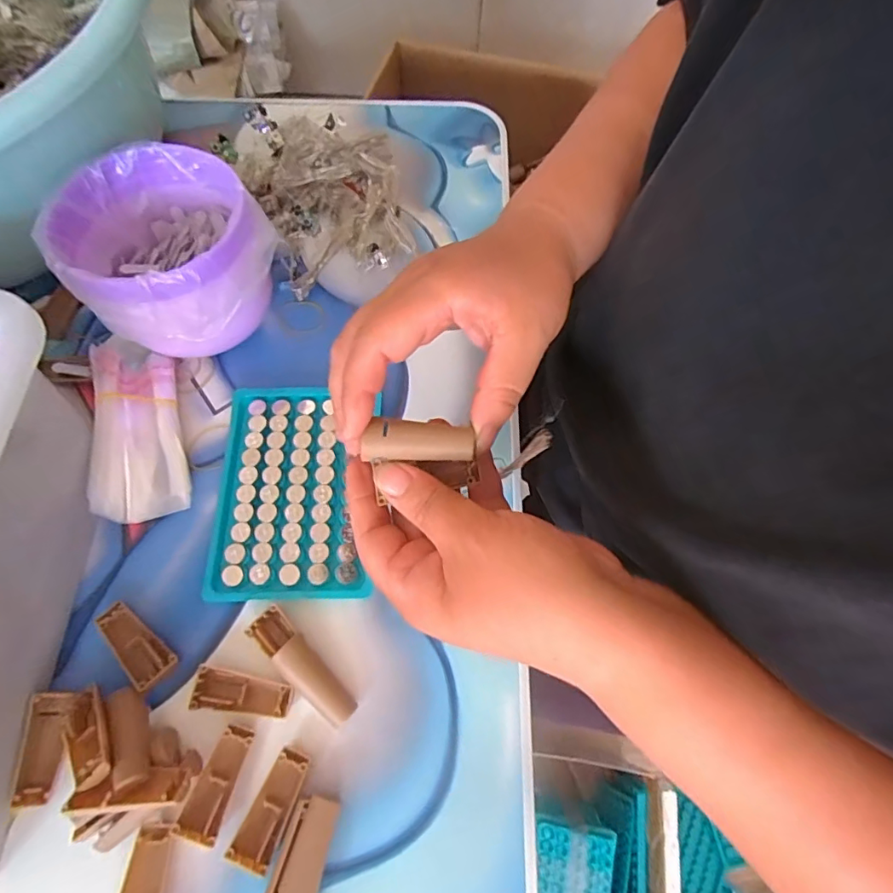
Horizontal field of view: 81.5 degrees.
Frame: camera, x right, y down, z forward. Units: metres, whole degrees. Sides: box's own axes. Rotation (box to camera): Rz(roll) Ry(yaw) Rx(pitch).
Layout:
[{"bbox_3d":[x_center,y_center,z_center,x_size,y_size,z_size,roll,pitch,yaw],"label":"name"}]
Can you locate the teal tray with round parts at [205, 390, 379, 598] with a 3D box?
[{"bbox_3d":[-0.093,0.024,0.311,0.092,0.011,0.131,-1,68,-2],"label":"teal tray with round parts"}]

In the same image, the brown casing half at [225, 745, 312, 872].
[{"bbox_3d":[-0.083,0.173,0.249,0.019,0.007,0.049,22,69,7],"label":"brown casing half"}]

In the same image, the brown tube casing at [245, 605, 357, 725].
[{"bbox_3d":[-0.075,0.113,0.269,0.069,0.015,0.018,39,72,13],"label":"brown tube casing"}]

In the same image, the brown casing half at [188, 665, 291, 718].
[{"bbox_3d":[-0.105,0.127,0.268,0.048,0.009,0.020,6,68,1],"label":"brown casing half"}]

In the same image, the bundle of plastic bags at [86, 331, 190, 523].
[{"bbox_3d":[-0.187,-0.014,0.309,0.046,0.030,0.113,-15,68,-8],"label":"bundle of plastic bags"}]

